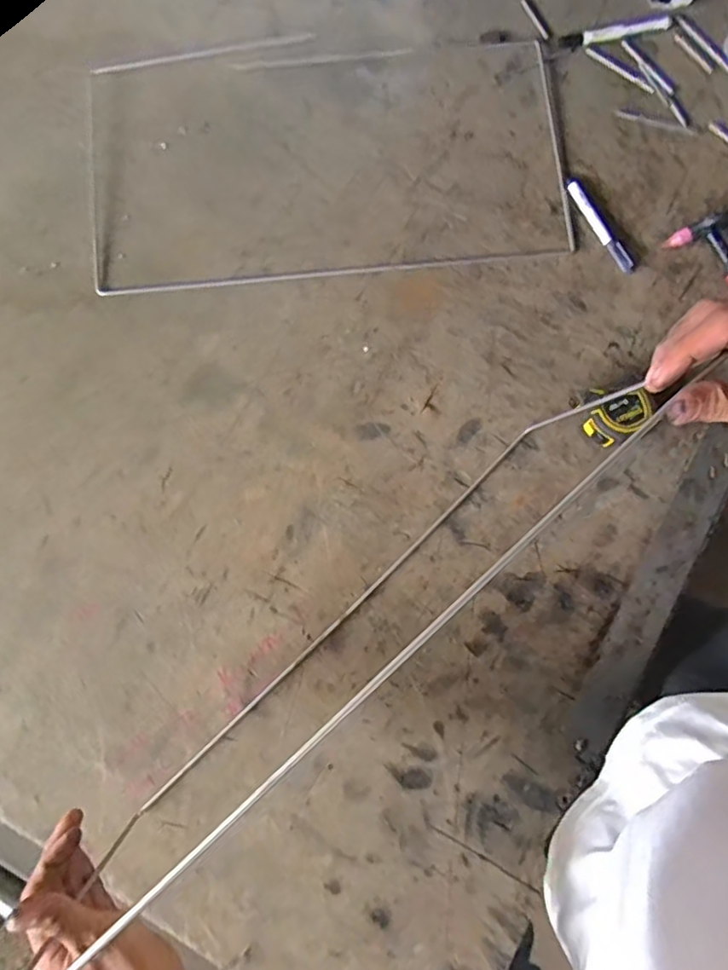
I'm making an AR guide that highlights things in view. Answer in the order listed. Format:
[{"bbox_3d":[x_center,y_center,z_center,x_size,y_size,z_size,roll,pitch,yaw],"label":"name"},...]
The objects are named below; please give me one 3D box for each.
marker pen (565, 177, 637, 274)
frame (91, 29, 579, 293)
[{"bbox_3d":[0.273,-0.302,0.675,0.019,0.010,0.134,-29,80,-5],"label":"marker pen"},{"bbox_3d":[-0.042,-0.398,0.689,0.561,0.018,0.324,-7,79,-1],"label":"frame"}]

